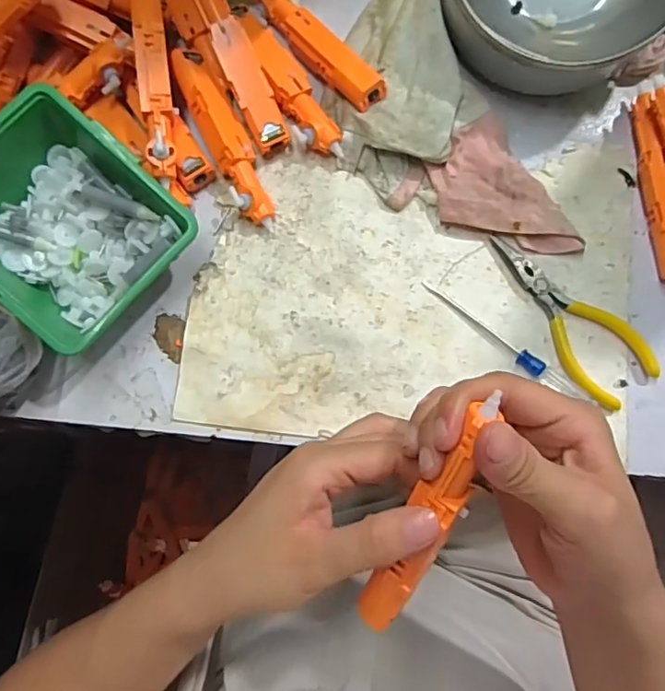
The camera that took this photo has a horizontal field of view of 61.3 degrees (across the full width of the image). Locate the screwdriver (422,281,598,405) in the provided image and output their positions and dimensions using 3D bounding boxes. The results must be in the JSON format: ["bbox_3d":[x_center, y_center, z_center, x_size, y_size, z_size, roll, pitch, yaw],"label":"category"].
[{"bbox_3d":[0.108,-0.002,0.349,0.123,0.010,0.011,40,85,10],"label":"screwdriver"}]

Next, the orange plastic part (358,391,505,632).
[{"bbox_3d":[0.039,0.075,0.233,0.020,0.015,0.125,24,115,5],"label":"orange plastic part"}]

